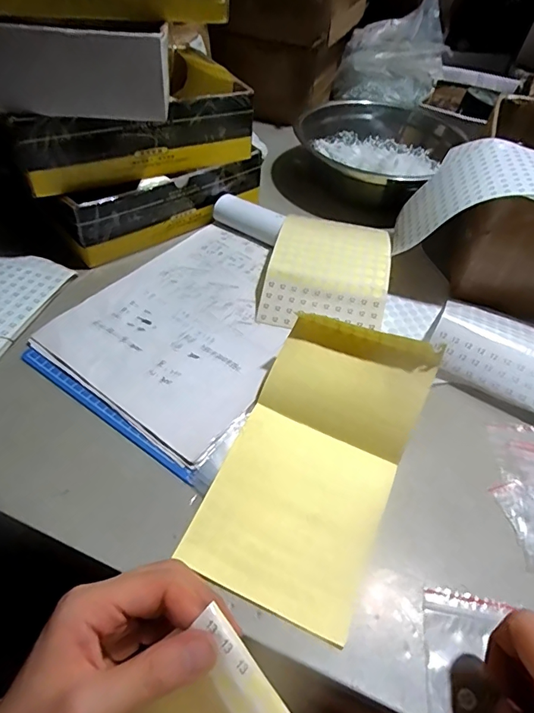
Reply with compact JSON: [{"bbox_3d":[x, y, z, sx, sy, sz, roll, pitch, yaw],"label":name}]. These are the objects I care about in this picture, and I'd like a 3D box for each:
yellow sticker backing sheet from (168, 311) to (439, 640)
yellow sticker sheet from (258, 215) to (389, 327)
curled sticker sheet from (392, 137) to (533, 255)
[{"bbox_3d":[0.037,0.070,0.336,0.123,0.059,0.209,23,52,13],"label":"yellow sticker backing sheet"},{"bbox_3d":[0.070,-0.100,0.496,0.123,0.033,0.172,13,48,6],"label":"yellow sticker sheet"},{"bbox_3d":[0.269,-0.157,0.494,0.233,0.096,0.153,21,50,14],"label":"curled sticker sheet"}]

